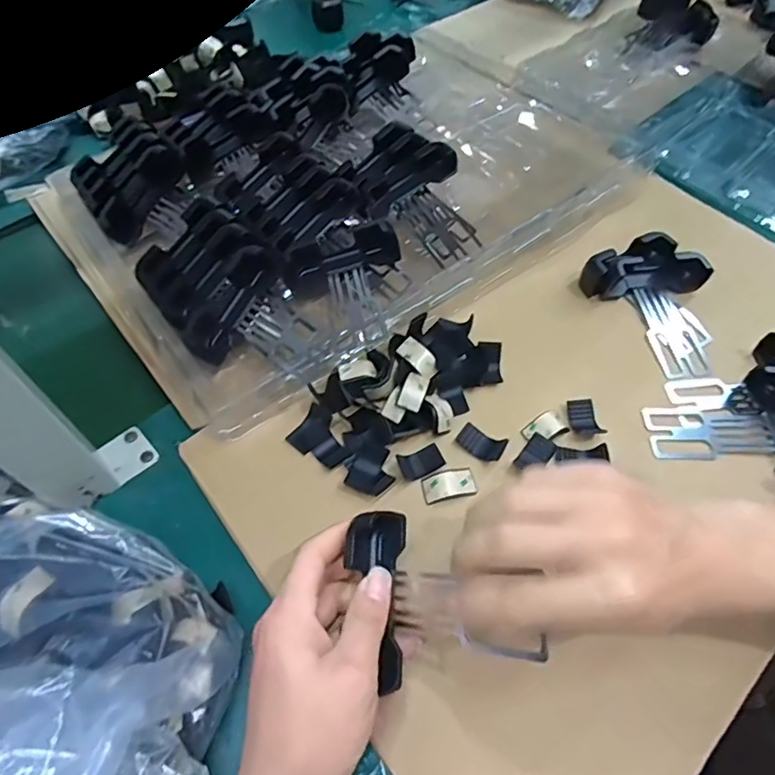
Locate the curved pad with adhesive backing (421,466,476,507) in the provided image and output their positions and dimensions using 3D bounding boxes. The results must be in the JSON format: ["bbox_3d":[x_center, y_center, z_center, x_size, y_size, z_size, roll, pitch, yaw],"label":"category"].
[{"bbox_3d":[0.045,0.071,0.396,0.039,0.004,0.021,-11,57,-9],"label":"curved pad with adhesive backing"}]

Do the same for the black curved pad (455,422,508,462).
[{"bbox_3d":[0.072,0.042,0.415,0.036,0.009,0.022,30,60,17],"label":"black curved pad"}]

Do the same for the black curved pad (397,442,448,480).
[{"bbox_3d":[0.025,0.054,0.399,0.035,0.011,0.021,-21,59,-15],"label":"black curved pad"}]

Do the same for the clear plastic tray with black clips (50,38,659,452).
[{"bbox_3d":[-0.039,-0.216,0.542,0.499,0.077,0.363,-32,63,-21],"label":"clear plastic tray with black clips"}]

